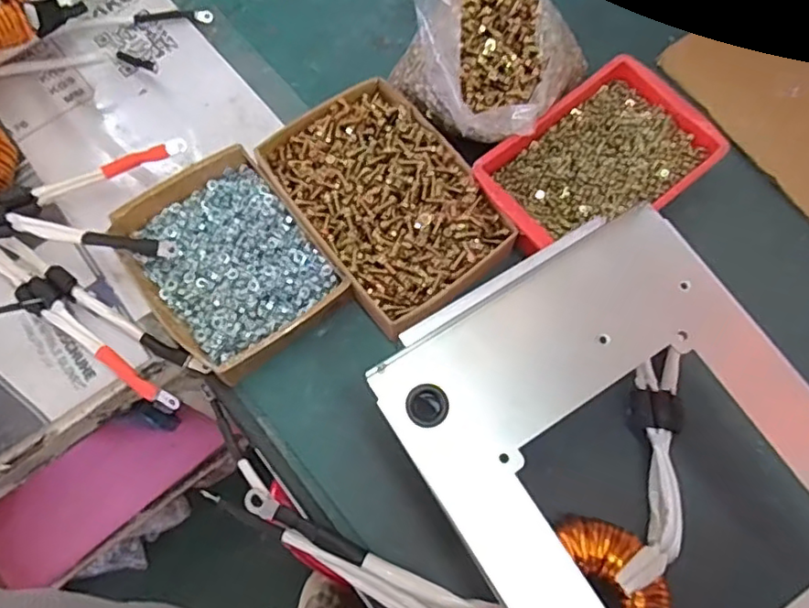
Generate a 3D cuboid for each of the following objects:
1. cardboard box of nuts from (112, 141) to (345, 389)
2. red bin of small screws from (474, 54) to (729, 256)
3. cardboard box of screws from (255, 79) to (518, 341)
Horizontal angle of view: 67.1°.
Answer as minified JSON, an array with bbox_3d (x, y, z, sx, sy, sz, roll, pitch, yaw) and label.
[{"bbox_3d":[-0.152,-0.035,0.534,0.137,0.035,0.183,-37,75,-13],"label":"cardboard box of nuts"},{"bbox_3d":[0.173,-0.119,0.557,0.201,0.056,0.130,-38,76,-13],"label":"red bin of small screws"},{"bbox_3d":[-0.016,-0.090,0.553,0.144,0.048,0.214,-33,74,-12],"label":"cardboard box of screws"}]

